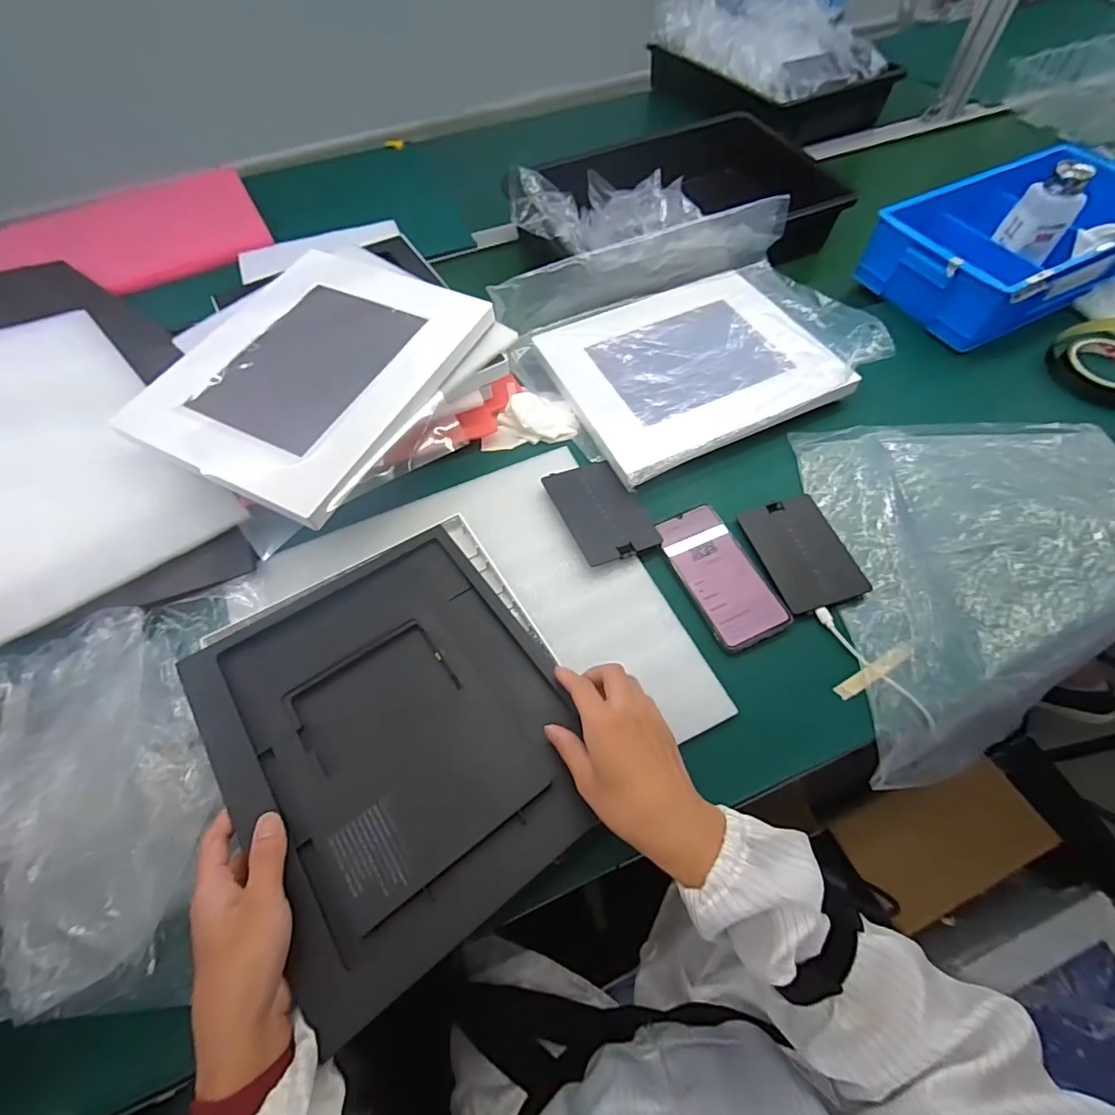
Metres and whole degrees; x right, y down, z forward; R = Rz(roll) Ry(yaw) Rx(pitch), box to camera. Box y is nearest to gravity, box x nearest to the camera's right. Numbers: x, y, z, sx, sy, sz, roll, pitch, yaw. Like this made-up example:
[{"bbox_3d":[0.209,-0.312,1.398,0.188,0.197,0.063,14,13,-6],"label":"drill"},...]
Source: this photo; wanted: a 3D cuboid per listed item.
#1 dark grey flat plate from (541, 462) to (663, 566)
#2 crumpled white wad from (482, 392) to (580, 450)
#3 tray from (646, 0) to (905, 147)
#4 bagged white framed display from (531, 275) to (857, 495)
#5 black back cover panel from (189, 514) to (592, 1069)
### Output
[{"bbox_3d":[0.045,-0.051,0.522,0.081,0.012,0.116,-24,62,-11],"label":"dark grey flat plate"},{"bbox_3d":[-0.033,-0.161,0.596,0.110,0.024,0.066,-7,60,-2],"label":"crumpled white wad"},{"bbox_3d":[0.391,-0.956,0.969,0.256,0.146,0.424,-26,62,-12],"label":"tray"},{"bbox_3d":[0.157,-0.240,0.601,0.305,0.021,0.265,-23,68,-9],"label":"bagged white framed display"},{"bbox_3d":[-0.121,0.127,0.397,0.239,0.012,0.294,-31,62,-23],"label":"black back cover panel"}]

